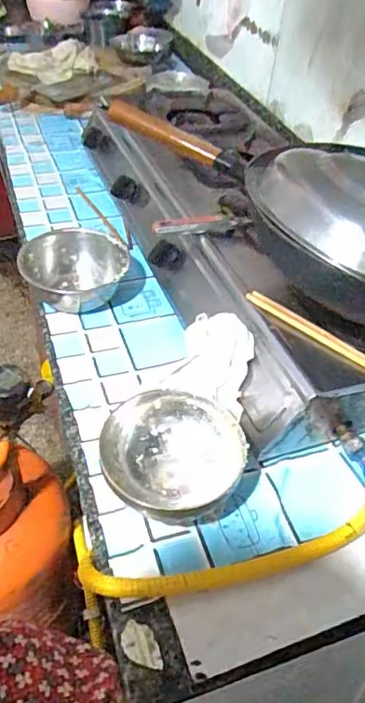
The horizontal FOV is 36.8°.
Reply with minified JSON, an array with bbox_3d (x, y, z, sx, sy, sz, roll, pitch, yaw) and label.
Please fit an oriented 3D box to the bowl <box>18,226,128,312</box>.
[{"bbox_3d":[-0.166,-0.121,0.847,0.157,0.073,0.157,3,44,-3],"label":"bowl"}]

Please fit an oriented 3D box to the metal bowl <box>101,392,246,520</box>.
[{"bbox_3d":[-0.011,0.120,0.596,0.145,0.085,0.139,3,44,-3],"label":"metal bowl"}]

